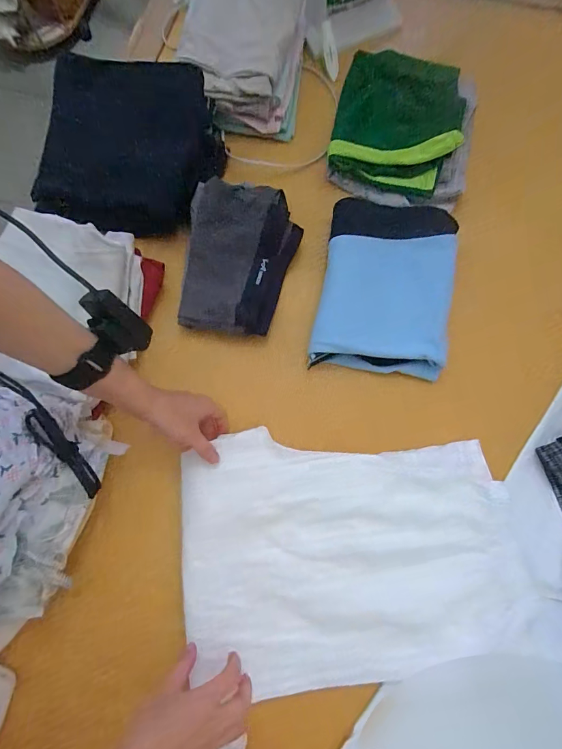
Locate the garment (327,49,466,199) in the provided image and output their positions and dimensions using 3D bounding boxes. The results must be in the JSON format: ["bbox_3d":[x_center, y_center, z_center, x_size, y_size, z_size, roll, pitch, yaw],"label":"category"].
[{"bbox_3d":[0.187,-0.412,0.624,0.201,0.051,0.246,17,77,4],"label":"garment"}]

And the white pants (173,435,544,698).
[{"bbox_3d":[0.086,0.212,0.461,0.398,0.032,0.277,-4,77,-1],"label":"white pants"}]

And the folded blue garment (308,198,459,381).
[{"bbox_3d":[0.152,-0.128,0.556,0.184,0.033,0.247,10,77,2],"label":"folded blue garment"}]

